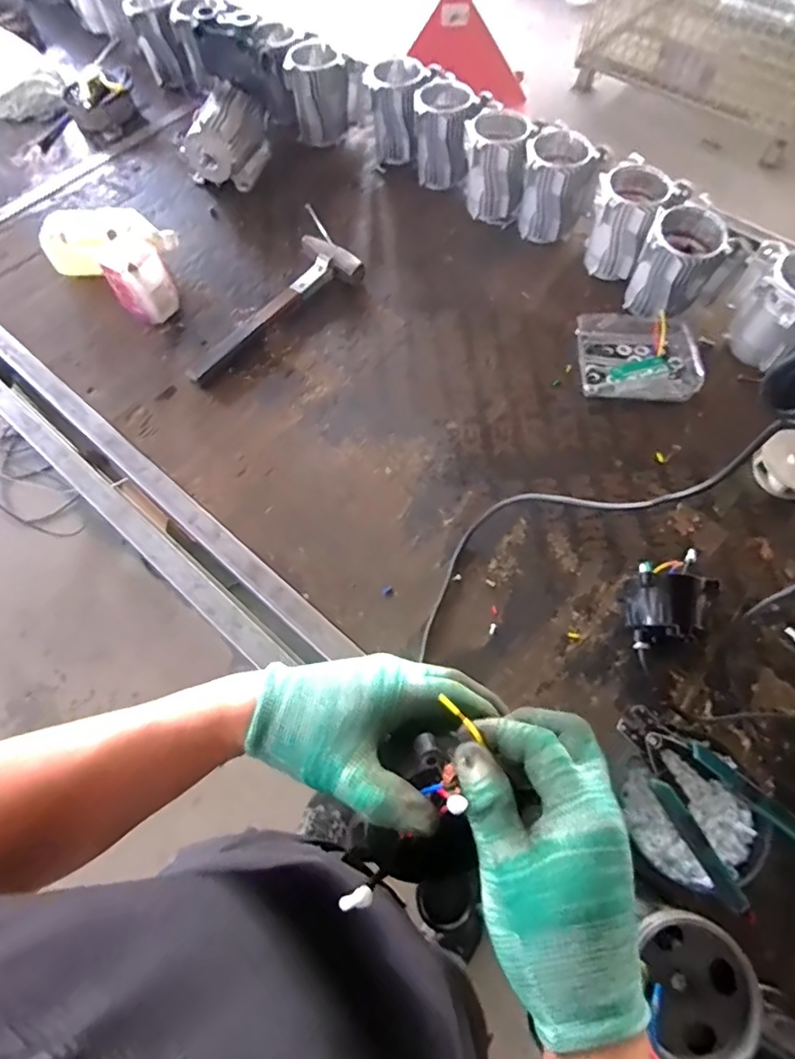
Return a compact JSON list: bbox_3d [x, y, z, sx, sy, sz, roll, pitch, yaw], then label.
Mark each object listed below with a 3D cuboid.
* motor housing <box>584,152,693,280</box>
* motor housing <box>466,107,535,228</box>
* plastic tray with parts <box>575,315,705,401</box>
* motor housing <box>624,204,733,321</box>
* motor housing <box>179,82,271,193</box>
[{"bbox_3d":[0.372,-0.490,0.910,0.122,0.138,0.114,37,71,18],"label":"motor housing"},{"bbox_3d":[0.169,-0.626,0.982,0.097,0.139,0.097,-1,64,2],"label":"motor housing"},{"bbox_3d":[0.368,-0.262,0.858,0.177,0.037,0.135,4,65,4],"label":"plastic tray with parts"},{"bbox_3d":[0.421,-0.397,0.860,0.115,0.139,0.111,-1,64,2],"label":"motor housing"},{"bbox_3d":[-0.316,-0.730,1.048,0.100,0.119,0.151,25,68,13],"label":"motor housing"}]

